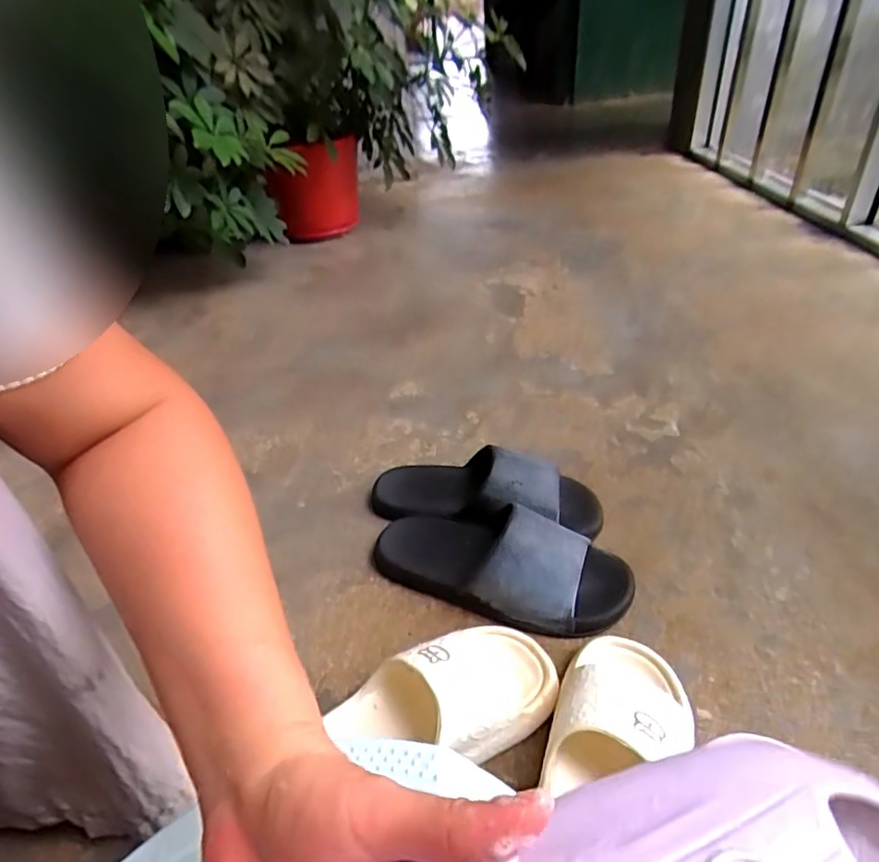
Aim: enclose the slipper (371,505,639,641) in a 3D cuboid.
[{"bbox_3d":[0.057,0.130,0.596,0.266,0.076,0.109,10,40,19],"label":"slipper"}]

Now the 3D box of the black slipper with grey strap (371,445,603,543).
[{"bbox_3d":[0.050,0.064,0.680,0.268,0.079,0.104,3,38,10],"label":"black slipper with grey strap"}]

